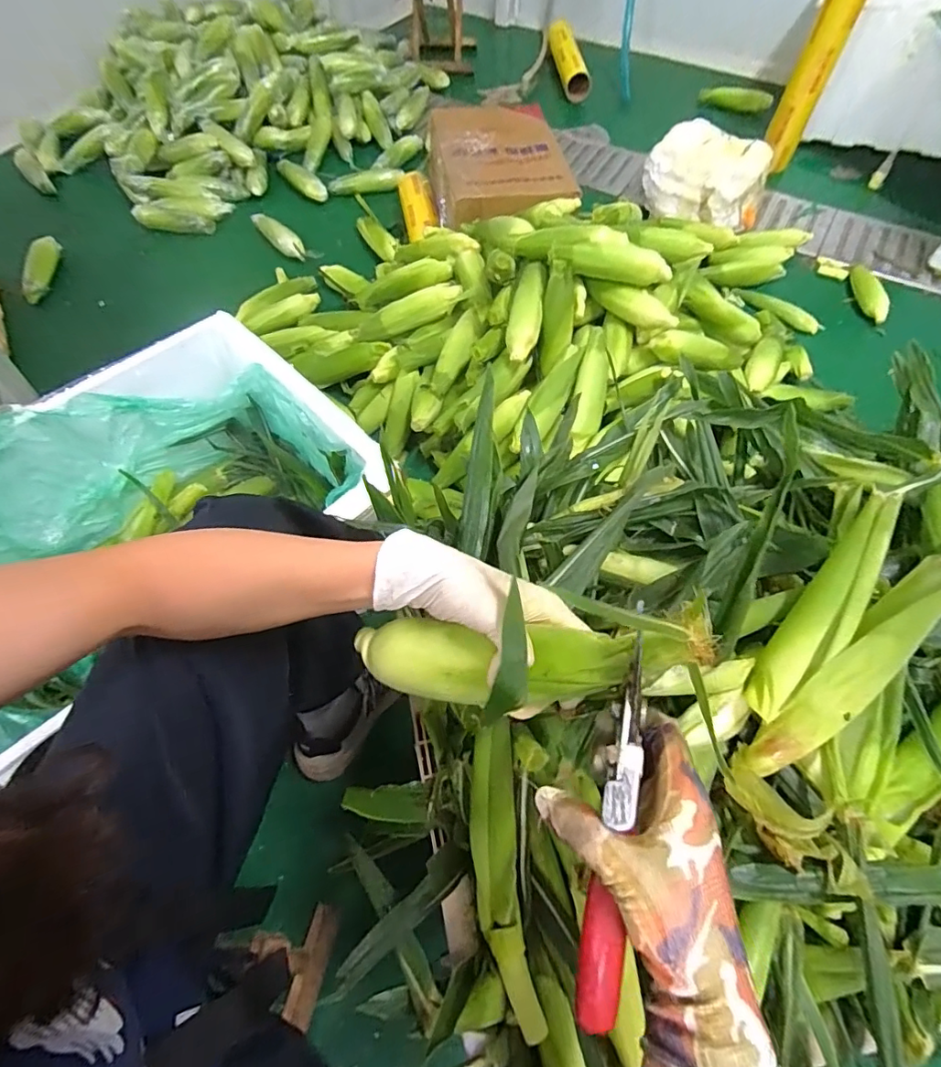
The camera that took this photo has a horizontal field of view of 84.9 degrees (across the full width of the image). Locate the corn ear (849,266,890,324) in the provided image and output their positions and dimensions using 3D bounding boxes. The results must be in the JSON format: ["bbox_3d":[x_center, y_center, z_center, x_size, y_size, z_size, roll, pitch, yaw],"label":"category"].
[{"bbox_3d":[1.008,-0.610,1.298,0.051,0.041,0.197,-2,61,-2],"label":"corn ear"}]

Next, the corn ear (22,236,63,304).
[{"bbox_3d":[-1.072,-0.660,1.274,0.055,0.062,0.182,6,78,3],"label":"corn ear"}]

